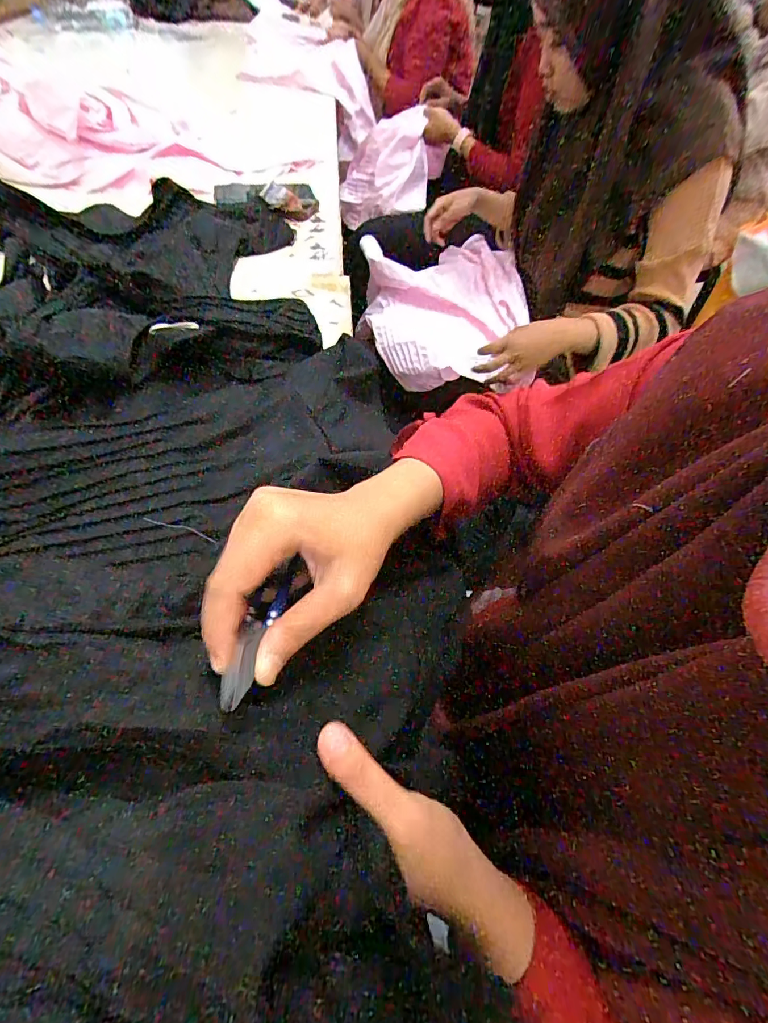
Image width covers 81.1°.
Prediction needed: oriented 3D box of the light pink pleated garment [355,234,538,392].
[{"bbox_3d":[0.130,-0.433,0.969,0.350,0.127,0.451,4,52,-2],"label":"light pink pleated garment"}]

